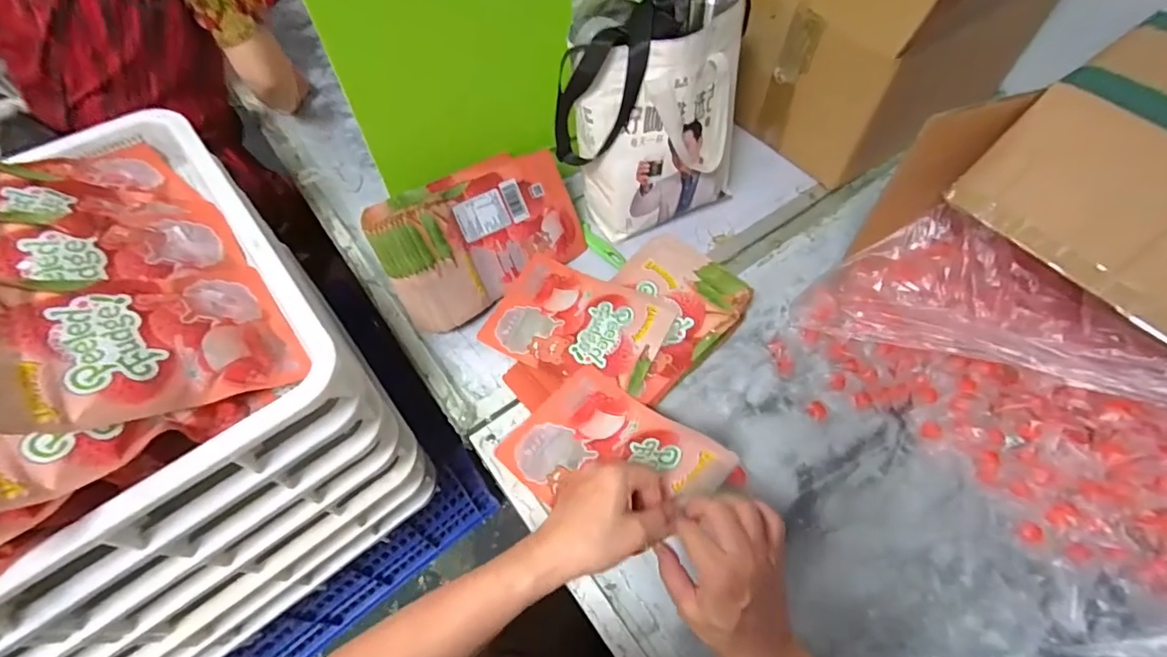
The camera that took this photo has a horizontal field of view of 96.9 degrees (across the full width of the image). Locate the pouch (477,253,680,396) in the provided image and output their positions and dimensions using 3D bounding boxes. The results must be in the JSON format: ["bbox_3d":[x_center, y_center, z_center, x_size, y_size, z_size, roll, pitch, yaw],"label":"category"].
[{"bbox_3d":[-0.006,-0.007,0.675,0.219,0.032,0.152,25,61,15],"label":"pouch"}]

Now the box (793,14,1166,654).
[{"bbox_3d":[0.556,-0.006,0.533,0.360,0.303,0.484,-29,62,-17],"label":"box"}]

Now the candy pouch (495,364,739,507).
[{"bbox_3d":[0.027,0.134,0.551,0.159,0.030,0.215,-39,46,-25],"label":"candy pouch"}]

